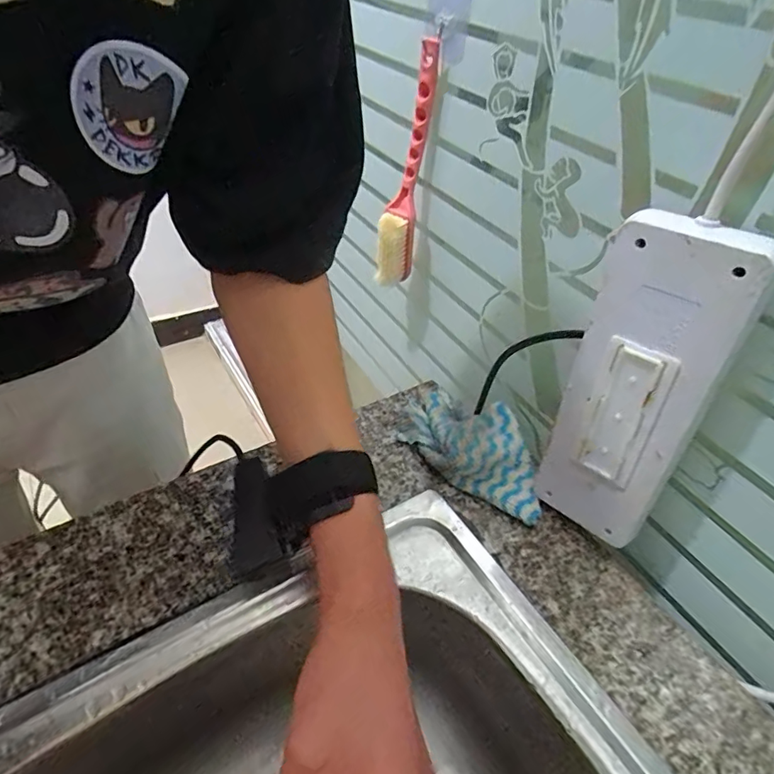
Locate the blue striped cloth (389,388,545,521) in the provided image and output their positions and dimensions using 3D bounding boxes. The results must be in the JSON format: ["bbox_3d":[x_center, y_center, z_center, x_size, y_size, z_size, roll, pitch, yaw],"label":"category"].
[{"bbox_3d":[0.072,0.046,0.418,0.130,0.041,0.075,25,43,18],"label":"blue striped cloth"}]

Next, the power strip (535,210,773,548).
[{"bbox_3d":[0.150,0.015,0.320,0.031,0.233,0.082,-28,52,-35],"label":"power strip"}]

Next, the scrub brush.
[{"bbox_3d":[0.015,-0.189,0.466,0.036,0.211,0.041,14,41,6],"label":"scrub brush"}]

